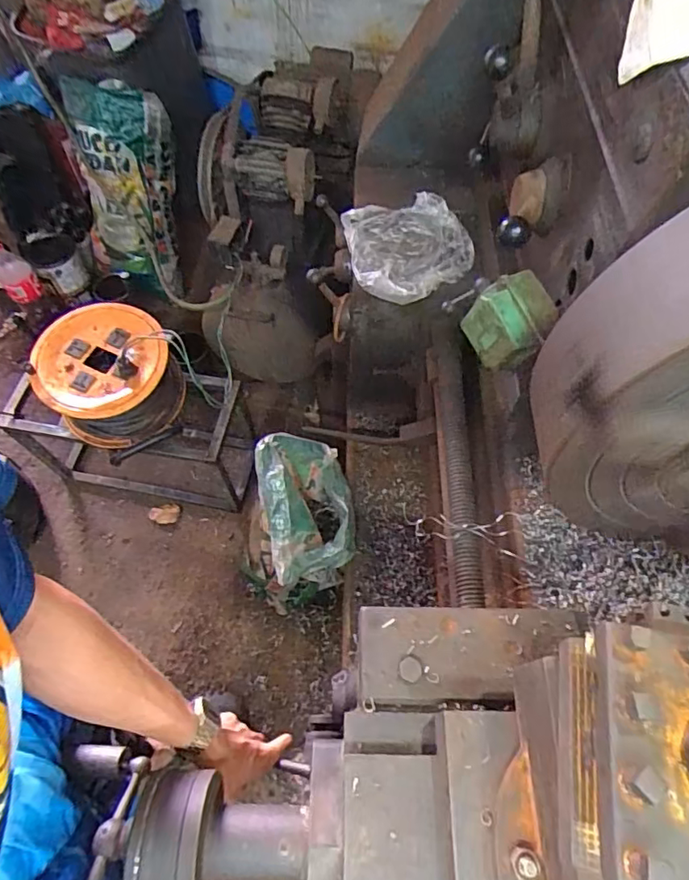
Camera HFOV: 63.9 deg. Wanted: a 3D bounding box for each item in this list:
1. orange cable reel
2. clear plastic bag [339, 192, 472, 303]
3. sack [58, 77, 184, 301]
[{"bbox_3d":[-0.535,-0.148,1.262,0.282,0.193,0.267,0,61,0],"label":"orange cable reel"},{"bbox_3d":[0.113,-0.325,0.942,0.217,0.039,0.220,-14,62,-8],"label":"clear plastic bag"},{"bbox_3d":[-0.655,-0.725,1.664,0.285,0.598,0.115,1,37,0],"label":"sack"}]

